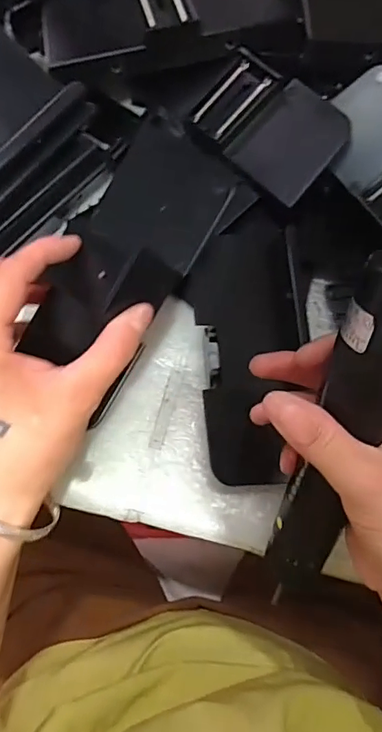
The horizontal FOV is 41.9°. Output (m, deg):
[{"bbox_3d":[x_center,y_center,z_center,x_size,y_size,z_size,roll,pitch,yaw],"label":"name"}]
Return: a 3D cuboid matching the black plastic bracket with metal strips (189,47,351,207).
[{"bbox_3d":[0.053,-0.163,0.339,0.097,0.012,0.071,40,91,11],"label":"black plastic bracket with metal strips"}]

